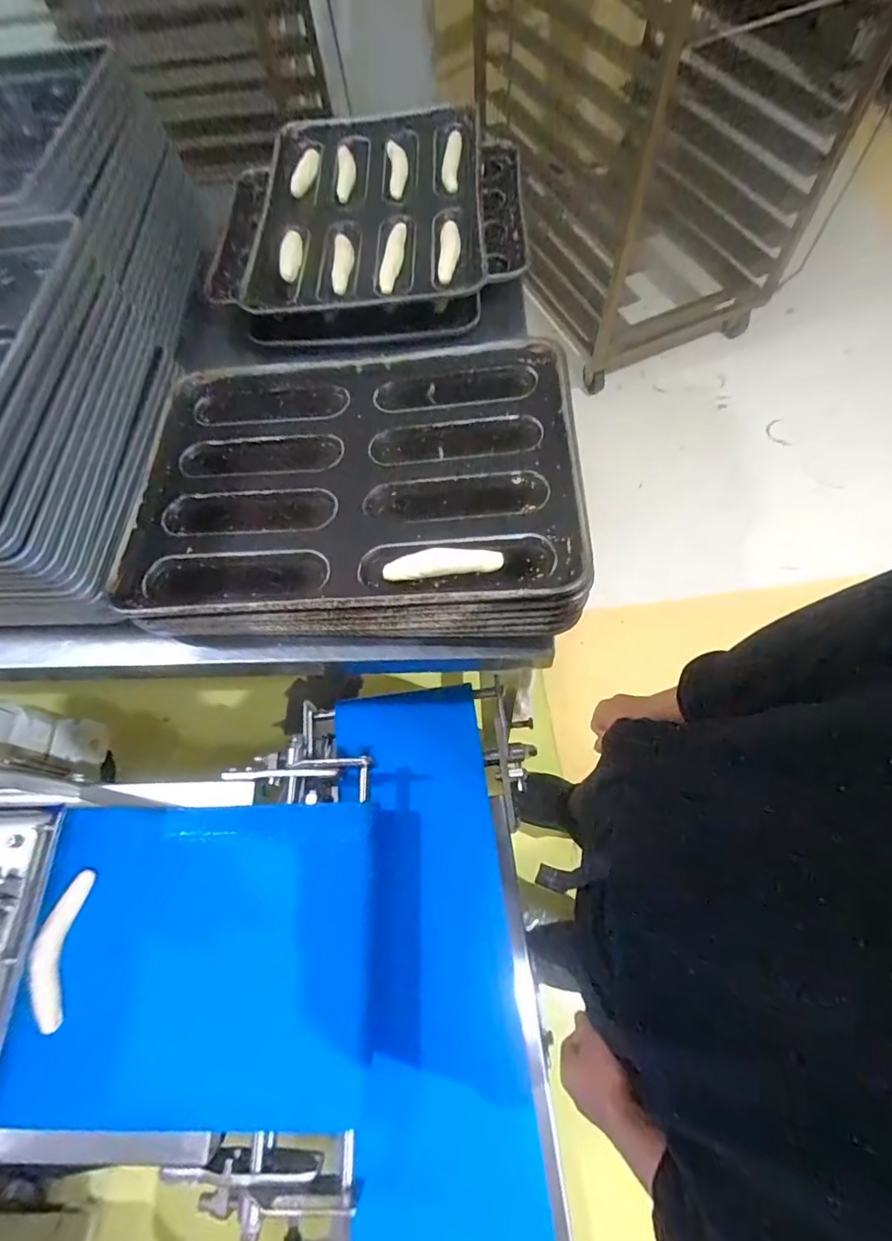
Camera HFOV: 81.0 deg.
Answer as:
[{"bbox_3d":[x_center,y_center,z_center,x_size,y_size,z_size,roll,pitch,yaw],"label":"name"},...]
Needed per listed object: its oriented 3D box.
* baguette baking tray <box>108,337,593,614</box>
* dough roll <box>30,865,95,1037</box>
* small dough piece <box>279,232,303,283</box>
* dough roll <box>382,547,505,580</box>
[{"bbox_3d":[-0.110,-0.182,0.633,0.514,0.035,0.379,-2,63,7],"label":"baguette baking tray"},{"bbox_3d":[-0.419,0.352,0.563,0.042,0.016,0.143,-5,65,2],"label":"dough roll"},{"bbox_3d":[-0.250,-0.595,0.848,0.039,0.020,0.103,-6,65,1],"label":"small dough piece"},{"bbox_3d":[-0.004,-0.062,0.562,0.126,0.017,0.030,-4,65,2],"label":"dough roll"}]

